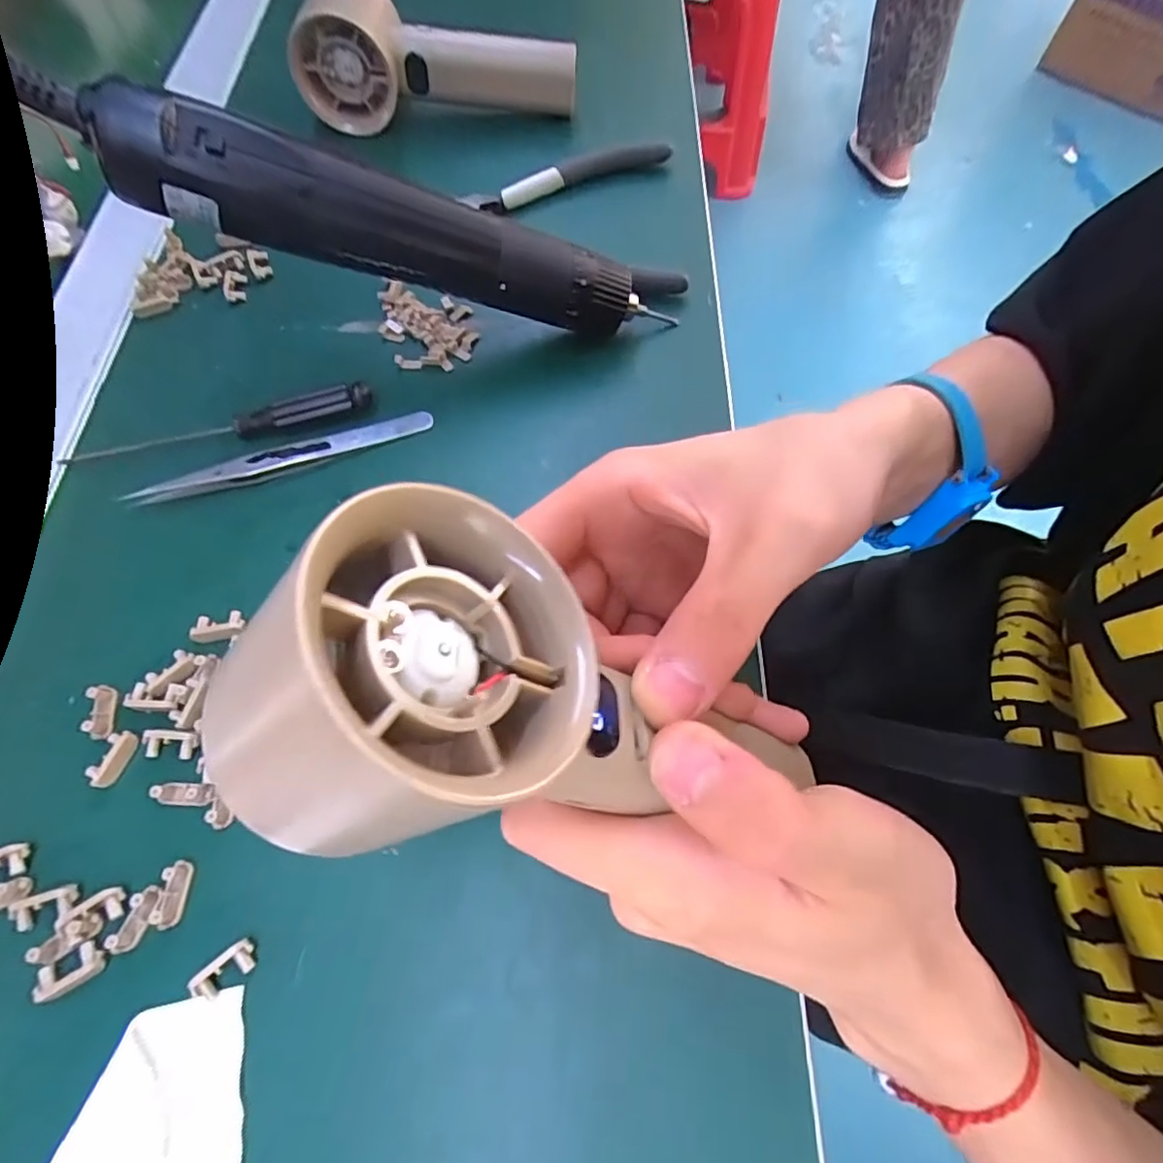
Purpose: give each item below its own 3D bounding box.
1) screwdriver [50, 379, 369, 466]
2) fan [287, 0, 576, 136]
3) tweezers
[{"bbox_3d":[-0.159,-0.068,0.256,0.129,0.014,0.013,-14,66,-7],"label":"screwdriver"},{"bbox_3d":[-0.085,-0.305,0.346,0.157,0.067,0.051,8,65,0],"label":"fan"},{"bbox_3d":[-0.128,-0.054,0.255,0.124,0.008,0.012,-22,67,-10],"label":"tweezers"}]

